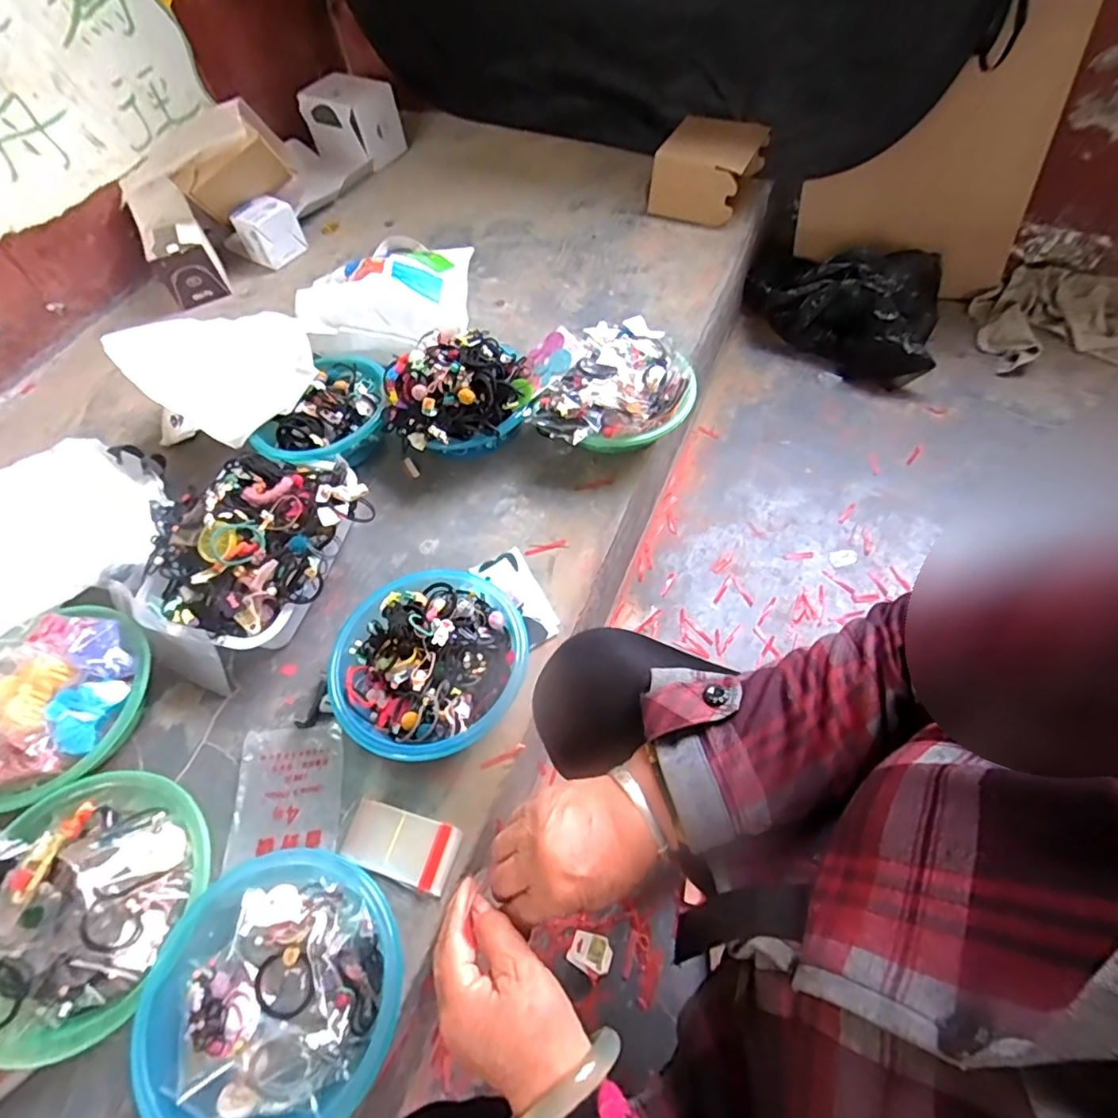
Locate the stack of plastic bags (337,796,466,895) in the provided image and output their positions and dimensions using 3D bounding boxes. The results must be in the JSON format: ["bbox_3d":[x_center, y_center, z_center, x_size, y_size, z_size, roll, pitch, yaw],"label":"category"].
[{"bbox_3d":[-0.172,0.305,0.631,0.125,0.009,0.065,14,60,13],"label":"stack of plastic bags"}]

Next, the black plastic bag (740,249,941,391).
[{"bbox_3d":[0.598,-0.555,1.252,0.408,0.146,0.280,22,62,18],"label":"black plastic bag"}]

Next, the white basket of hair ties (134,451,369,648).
[{"bbox_3d":[-0.393,-0.017,0.784,0.230,0.137,0.298,25,63,19],"label":"white basket of hair ties"}]

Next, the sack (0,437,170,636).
[{"bbox_3d":[-0.711,-0.039,0.830,0.240,0.120,0.291,36,67,24],"label":"sack"}]

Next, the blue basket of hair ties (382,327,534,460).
[{"bbox_3d":[-0.155,-0.244,0.897,0.221,0.154,0.184,-16,58,-6],"label":"blue basket of hair ties"}]

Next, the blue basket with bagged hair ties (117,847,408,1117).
[{"bbox_3d":[-0.255,0.397,0.540,0.210,0.077,0.219,-2,57,3],"label":"blue basket with bagged hair ties"}]

